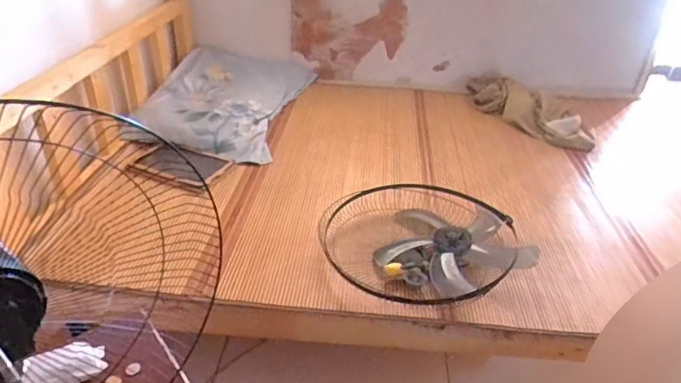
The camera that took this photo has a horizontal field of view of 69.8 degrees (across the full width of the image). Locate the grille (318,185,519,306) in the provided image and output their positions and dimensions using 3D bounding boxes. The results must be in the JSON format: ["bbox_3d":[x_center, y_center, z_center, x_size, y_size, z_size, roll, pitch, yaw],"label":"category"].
[{"bbox_3d":[0.156,0.103,1.105,0.405,0.054,0.405,-26,43,-38],"label":"grille"}]

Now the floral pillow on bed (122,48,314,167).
[{"bbox_3d":[-0.369,-0.310,1.625,0.448,0.112,0.632,6,33,4],"label":"floral pillow on bed"}]

